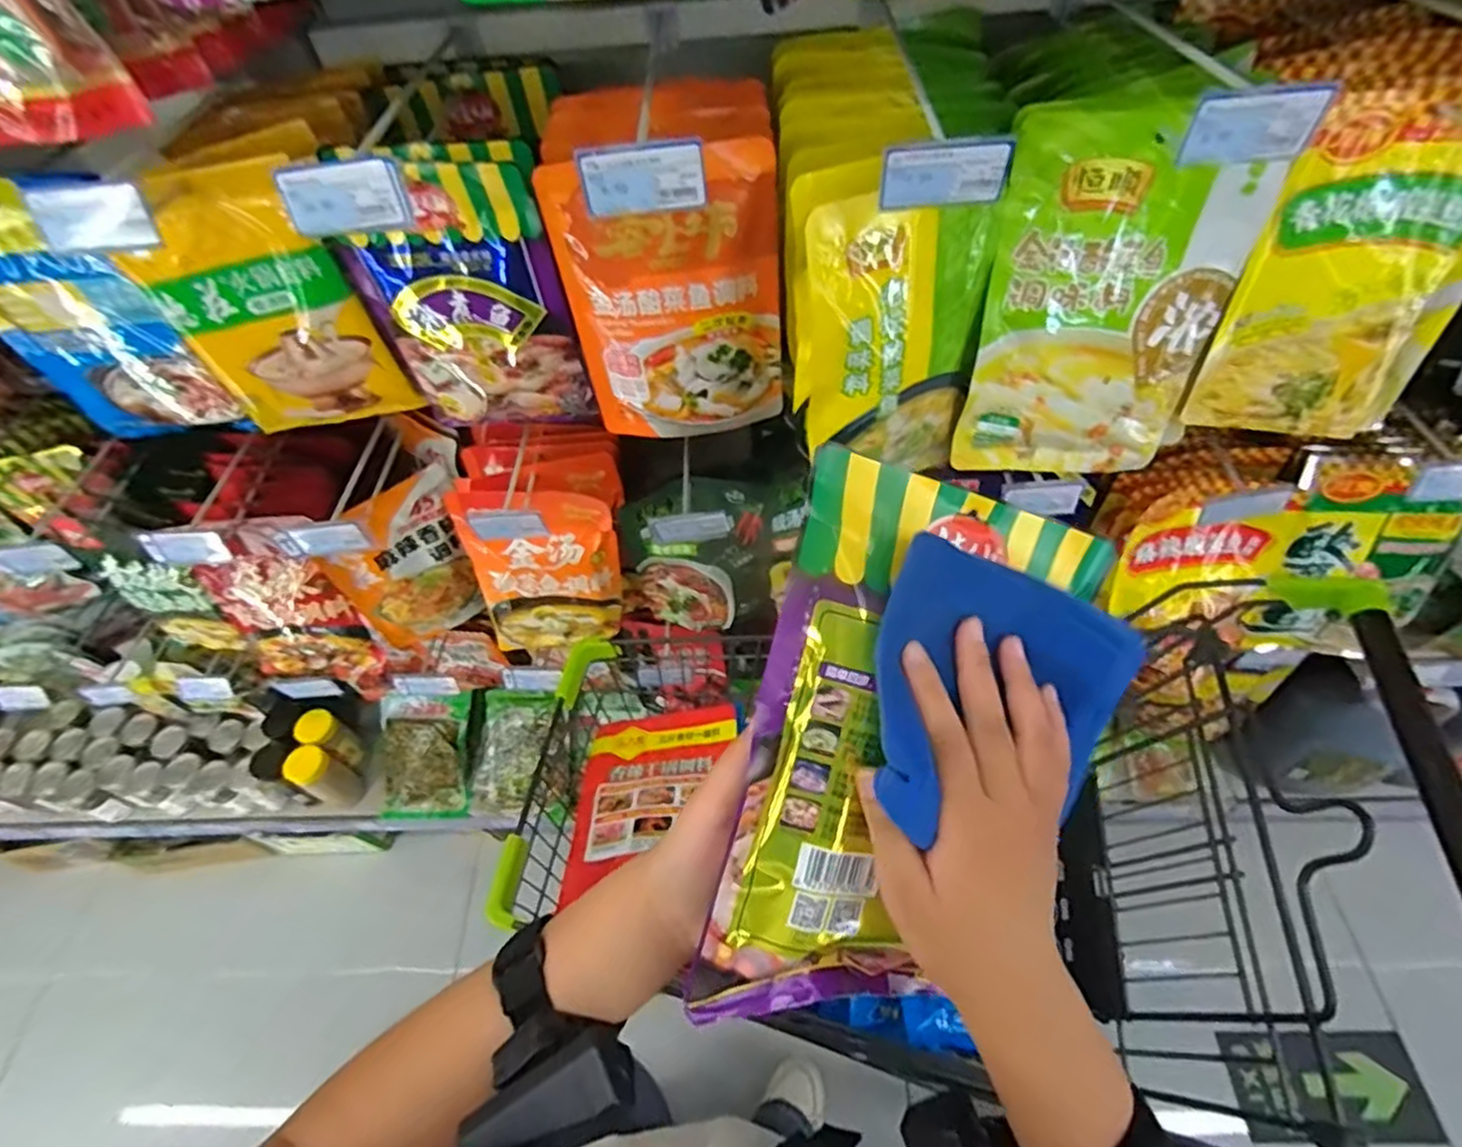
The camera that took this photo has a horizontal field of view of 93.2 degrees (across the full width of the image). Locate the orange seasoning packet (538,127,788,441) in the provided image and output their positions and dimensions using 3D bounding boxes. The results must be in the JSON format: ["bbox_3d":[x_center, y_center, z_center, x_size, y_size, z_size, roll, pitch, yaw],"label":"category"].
[{"bbox_3d":[-0.049,-0.238,0.626,0.182,0.253,0.045,-8,55,-1],"label":"orange seasoning packet"}]

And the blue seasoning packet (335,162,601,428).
[{"bbox_3d":[-0.243,-0.239,0.640,0.181,0.246,0.030,-2,55,3],"label":"blue seasoning packet"}]

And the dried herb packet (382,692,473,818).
[{"bbox_3d":[-0.590,0.350,1.332,0.169,0.025,0.239,4,92,6],"label":"dried herb packet"}]

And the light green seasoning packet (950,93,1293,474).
[{"bbox_3d":[0.325,-0.228,0.606,0.194,0.305,0.028,6,36,6],"label":"light green seasoning packet"}]

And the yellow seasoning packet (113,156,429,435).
[{"bbox_3d":[-0.428,-0.241,0.643,0.171,0.239,0.041,-12,55,-4],"label":"yellow seasoning packet"}]

